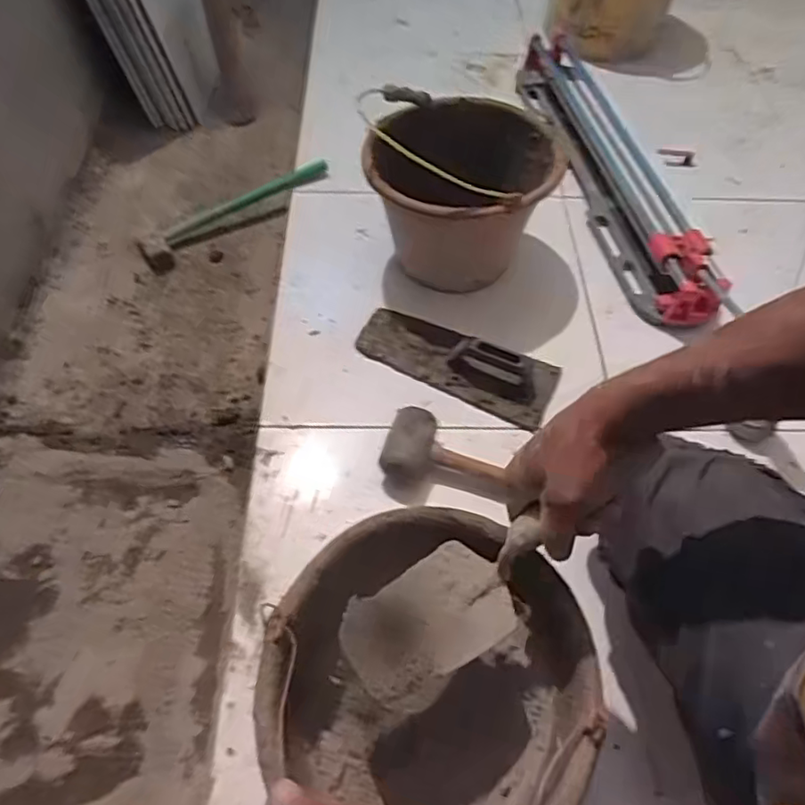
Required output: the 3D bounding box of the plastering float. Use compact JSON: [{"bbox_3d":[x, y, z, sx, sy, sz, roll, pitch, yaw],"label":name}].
[{"bbox_3d":[0.075,-0.073,0.864,0.294,0.055,0.117,22,59,12],"label":"plastering float"}]

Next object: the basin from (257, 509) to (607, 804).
[{"bbox_3d":[0.028,0.232,0.527,0.254,0.144,0.246,0,56,0],"label":"basin"}]

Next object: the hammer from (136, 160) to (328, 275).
[{"bbox_3d":[-0.292,-0.345,1.080,0.370,0.044,0.070,-32,64,-21],"label":"hammer"}]

